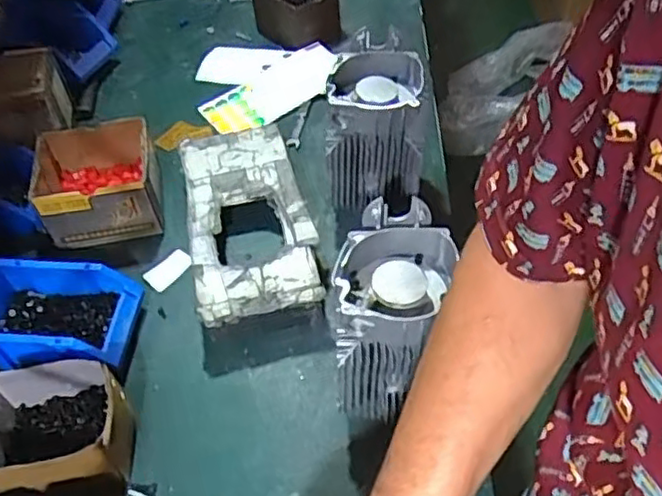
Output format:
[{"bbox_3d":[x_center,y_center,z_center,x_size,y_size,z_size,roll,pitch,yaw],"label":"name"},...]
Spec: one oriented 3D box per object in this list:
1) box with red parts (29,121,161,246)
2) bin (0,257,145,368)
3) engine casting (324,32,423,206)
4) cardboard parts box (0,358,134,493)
[{"bbox_3d":[-0.318,-0.085,0.918,0.149,0.116,0.138,-10,53,-3],"label":"box with red parts"},{"bbox_3d":[-0.338,0.082,0.790,0.185,0.065,0.129,4,54,7],"label":"bin"},{"bbox_3d":[0.057,-0.159,0.854,0.116,0.165,0.143,0,53,4],"label":"engine casting"},{"bbox_3d":[-0.292,0.201,0.706,0.146,0.094,0.124,-13,53,-6],"label":"cardboard parts box"}]

